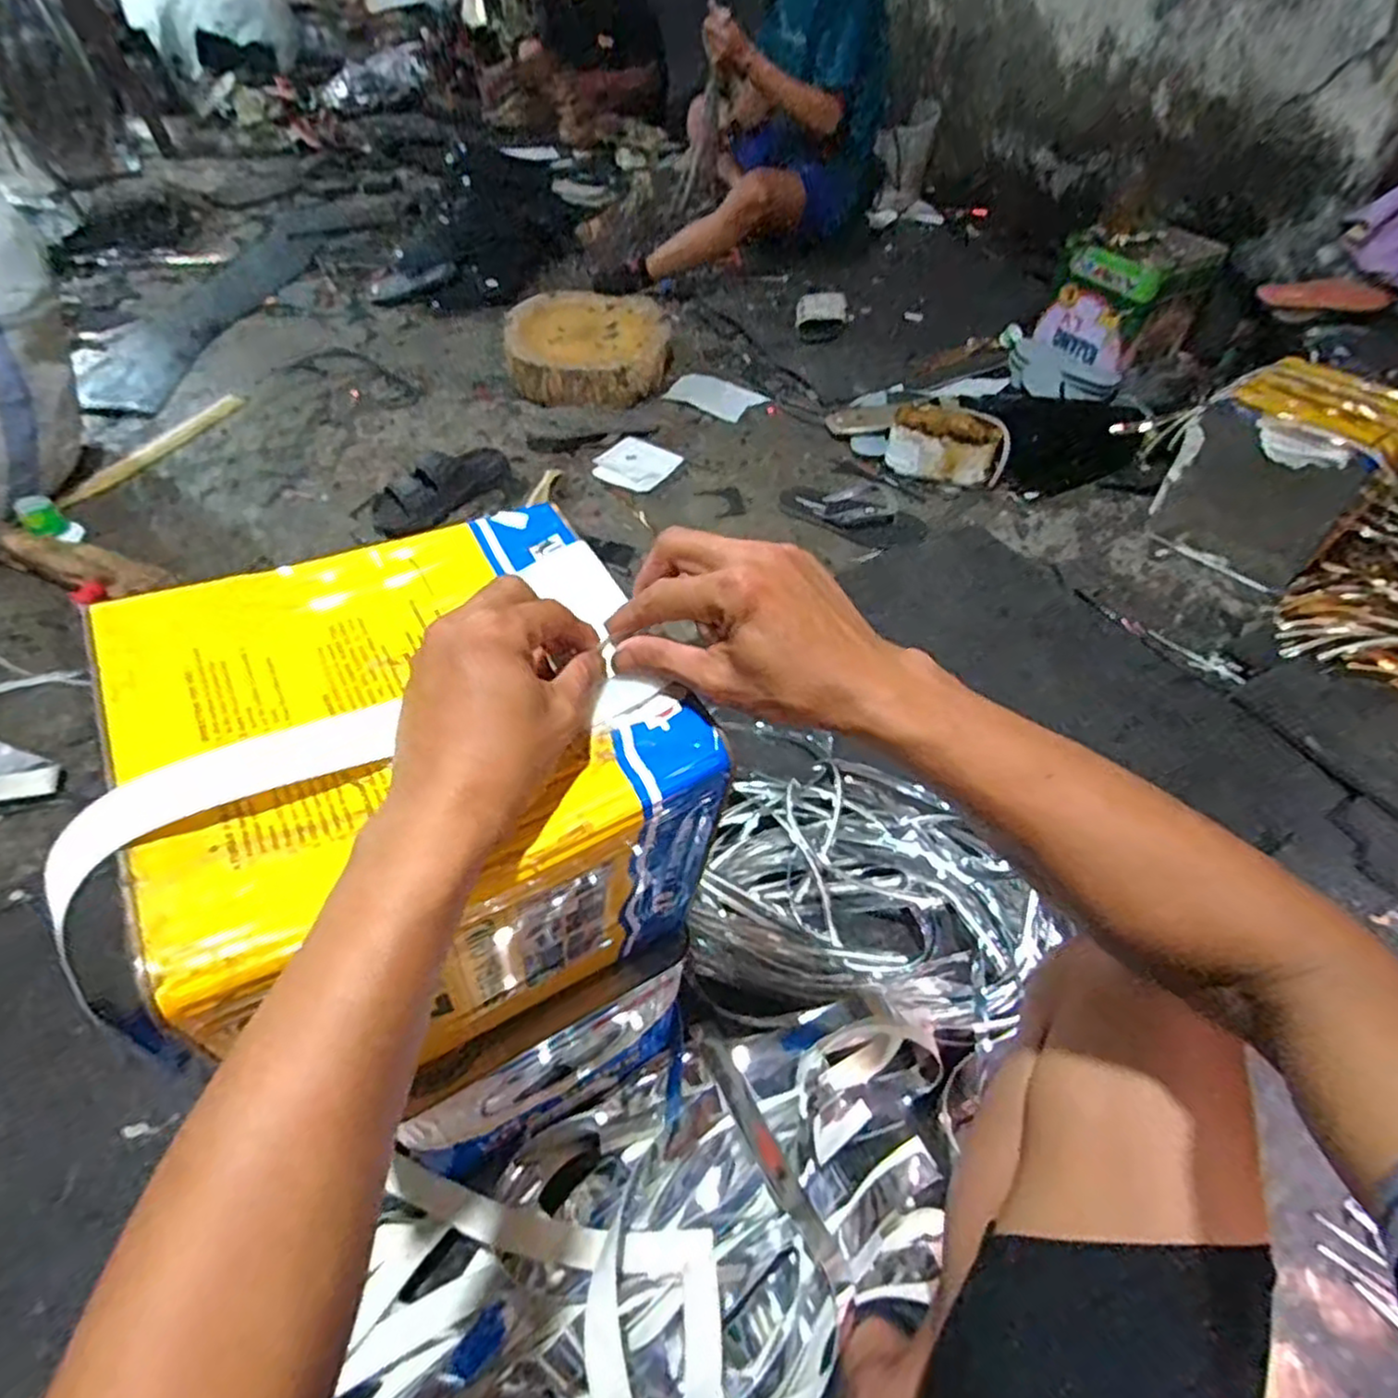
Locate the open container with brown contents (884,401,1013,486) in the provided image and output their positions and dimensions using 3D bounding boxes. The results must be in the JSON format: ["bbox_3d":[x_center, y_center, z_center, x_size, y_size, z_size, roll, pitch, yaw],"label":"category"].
[{"bbox_3d":[0.476,-0.491,1.386,0.217,0.092,0.139,11,49,3],"label":"open container with brown contents"}]

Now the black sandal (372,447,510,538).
[{"bbox_3d":[-0.447,-0.371,1.271,0.265,0.069,0.084,-34,61,-29],"label":"black sandal"}]

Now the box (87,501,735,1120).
[{"bbox_3d":[-0.155,0.065,0.447,0.255,0.240,0.239,-23,56,-23],"label":"box"}]

